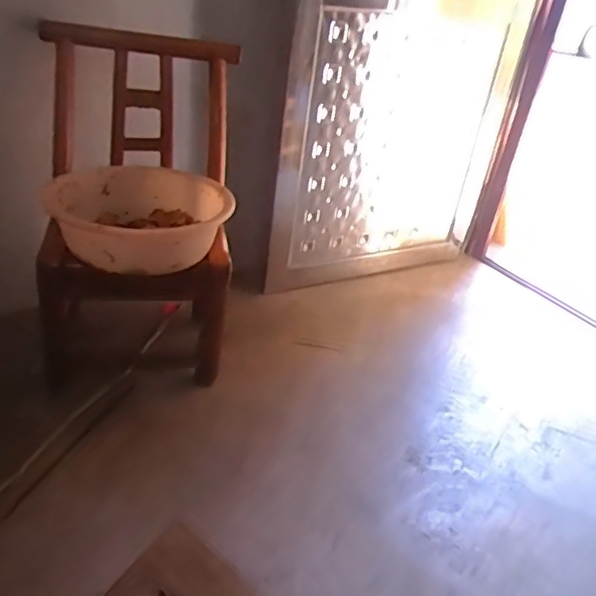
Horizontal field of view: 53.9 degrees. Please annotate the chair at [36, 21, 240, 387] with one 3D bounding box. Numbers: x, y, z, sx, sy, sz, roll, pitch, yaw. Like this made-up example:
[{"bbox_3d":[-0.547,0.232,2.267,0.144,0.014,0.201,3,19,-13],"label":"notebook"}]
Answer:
[{"bbox_3d":[-0.347,-0.162,1.267,0.388,0.696,0.474,1,32,-12],"label":"chair"}]

